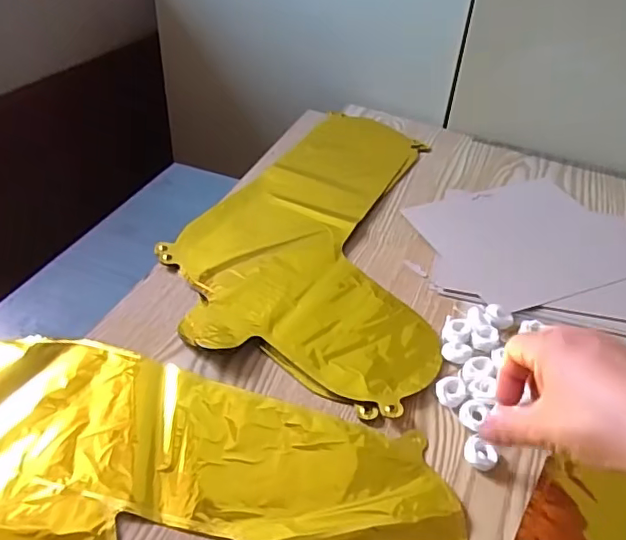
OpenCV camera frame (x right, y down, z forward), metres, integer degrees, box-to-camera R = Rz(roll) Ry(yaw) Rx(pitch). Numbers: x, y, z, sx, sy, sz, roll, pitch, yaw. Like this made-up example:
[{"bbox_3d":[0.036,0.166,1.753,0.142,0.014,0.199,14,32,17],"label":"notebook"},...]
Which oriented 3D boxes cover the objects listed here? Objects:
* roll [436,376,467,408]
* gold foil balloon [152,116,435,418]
[{"bbox_3d":[0.097,0.084,0.389,0.020,0.007,0.021,3,40,-3],"label":"roll"},{"bbox_3d":[0.022,-0.054,0.549,0.233,0.009,0.414,15,41,11],"label":"gold foil balloon"}]

